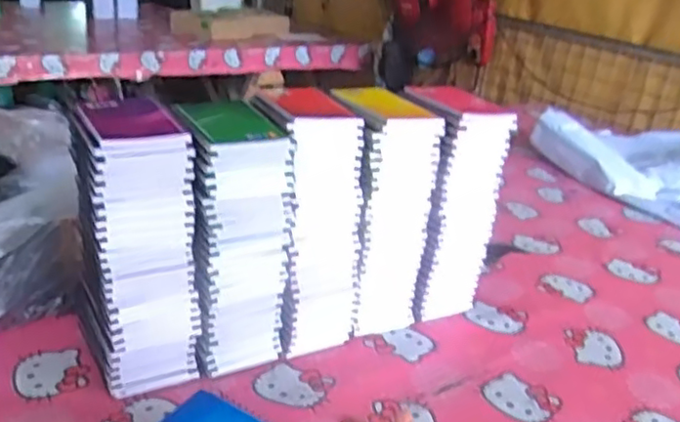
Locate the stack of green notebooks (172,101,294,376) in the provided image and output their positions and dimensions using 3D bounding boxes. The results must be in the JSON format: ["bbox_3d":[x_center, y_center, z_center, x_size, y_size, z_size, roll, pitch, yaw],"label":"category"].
[{"bbox_3d":[-0.114,0.037,0.714,0.106,0.293,0.129,-6,26,-25],"label":"stack of green notebooks"}]

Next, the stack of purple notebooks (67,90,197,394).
[{"bbox_3d":[-0.221,0.044,0.698,0.105,0.291,0.131,-9,28,-30],"label":"stack of purple notebooks"}]

